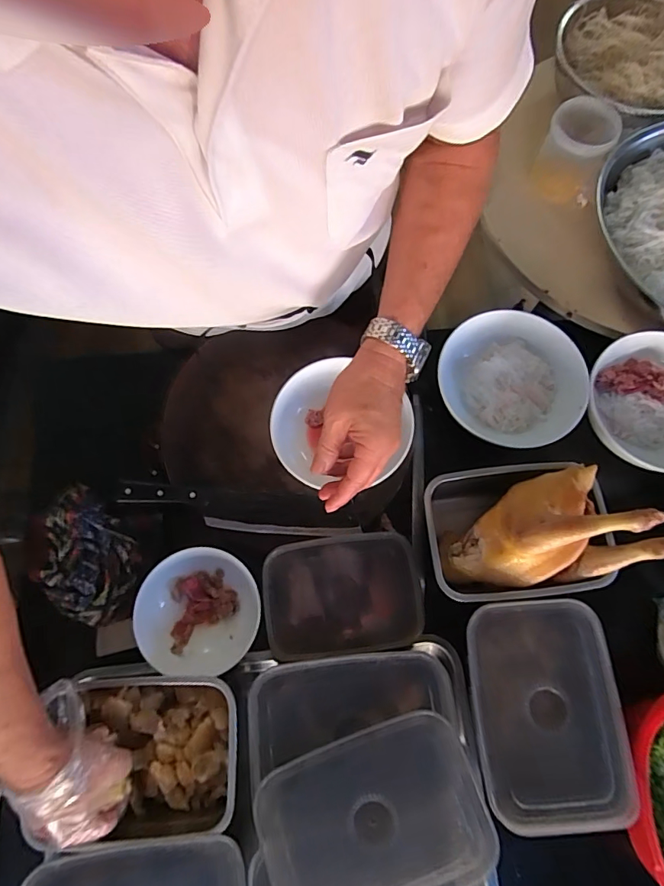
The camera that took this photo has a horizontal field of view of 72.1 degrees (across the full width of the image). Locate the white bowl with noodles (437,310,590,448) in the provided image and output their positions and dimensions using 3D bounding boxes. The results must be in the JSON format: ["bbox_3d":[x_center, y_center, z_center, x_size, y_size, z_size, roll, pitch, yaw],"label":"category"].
[{"bbox_3d":[0.251,-0.086,0.654,0.200,0.065,0.189,34,76,9],"label":"white bowl with noodles"}]

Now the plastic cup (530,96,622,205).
[{"bbox_3d":[0.369,-0.445,0.700,0.092,0.105,0.101,0,73,0],"label":"plastic cup"}]

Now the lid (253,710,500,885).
[{"bbox_3d":[0.041,0.374,0.443,0.210,0.020,0.150,-20,74,-6],"label":"lid"}]

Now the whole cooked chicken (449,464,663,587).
[{"bbox_3d":[0.254,0.101,0.520,0.211,0.157,0.129,-20,74,-6],"label":"whole cooked chicken"}]

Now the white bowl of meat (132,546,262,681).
[{"bbox_3d":[-0.161,0.209,0.566,0.143,0.049,0.149,0,73,0],"label":"white bowl of meat"}]

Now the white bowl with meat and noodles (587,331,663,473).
[{"bbox_3d":[0.446,-0.056,0.647,0.186,0.085,0.196,0,73,0],"label":"white bowl with meat and noodles"}]

